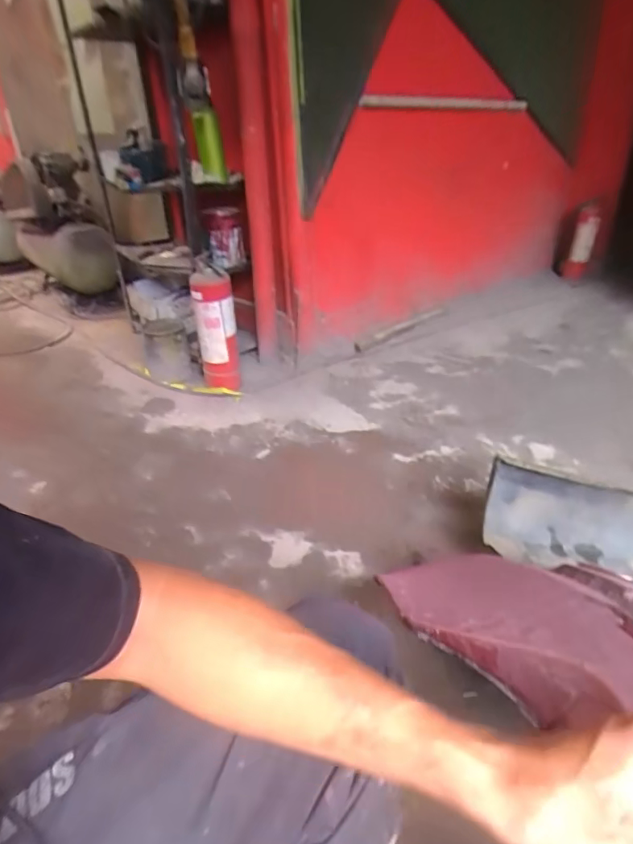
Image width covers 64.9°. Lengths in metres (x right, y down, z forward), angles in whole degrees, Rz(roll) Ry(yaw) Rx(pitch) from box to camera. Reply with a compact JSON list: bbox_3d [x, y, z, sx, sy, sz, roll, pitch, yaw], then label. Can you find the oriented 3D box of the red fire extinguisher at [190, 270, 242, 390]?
[{"bbox_3d":[-0.352,-0.297,1.756,0.141,0.434,0.113,-7,30,-6],"label":"red fire extinguisher"}]

